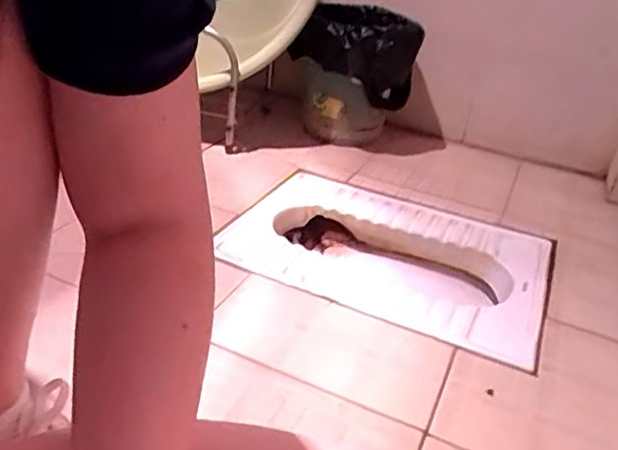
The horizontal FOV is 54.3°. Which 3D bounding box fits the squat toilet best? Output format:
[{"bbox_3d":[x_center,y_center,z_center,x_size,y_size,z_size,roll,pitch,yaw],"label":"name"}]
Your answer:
[{"bbox_3d":[0.128,0.059,0.992,0.500,0.084,0.367,18,31,20],"label":"squat toilet"}]

